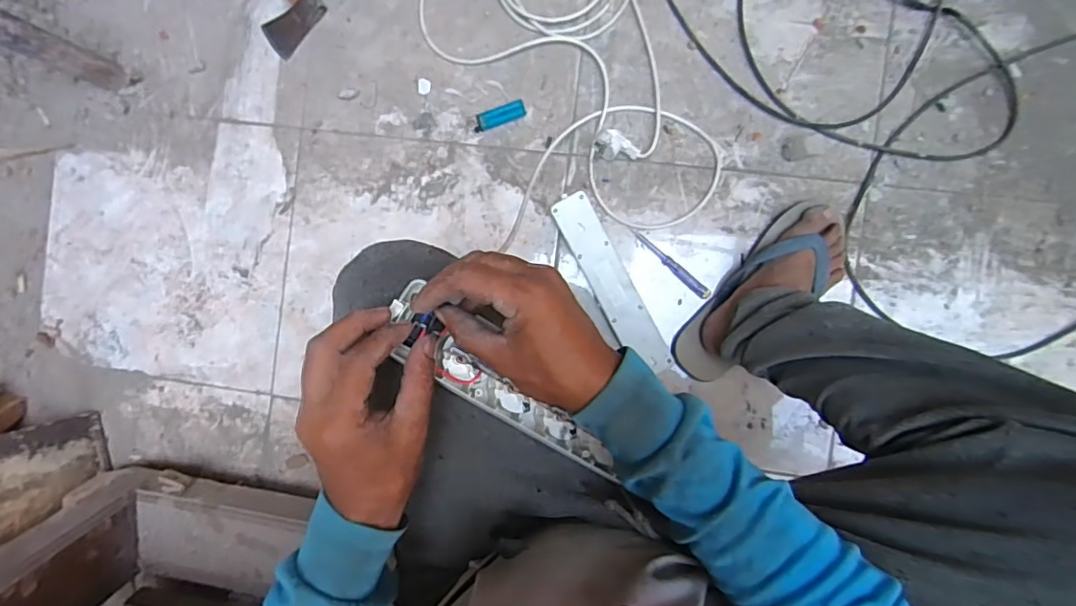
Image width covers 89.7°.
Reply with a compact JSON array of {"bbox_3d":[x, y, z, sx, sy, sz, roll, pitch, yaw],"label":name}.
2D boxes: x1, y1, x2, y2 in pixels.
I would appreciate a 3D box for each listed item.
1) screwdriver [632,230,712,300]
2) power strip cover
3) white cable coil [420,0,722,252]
[{"bbox_3d":[0.180,-0.051,0.736,0.130,0.013,0.017,40,94,3],"label":"screwdriver"},{"bbox_3d":[0.101,-0.028,0.740,0.055,0.022,0.259,-28,88,5],"label":"power strip cover"},{"bbox_3d":[0.031,-0.322,0.742,0.310,0.025,0.505,-20,89,5],"label":"white cable coil"}]

